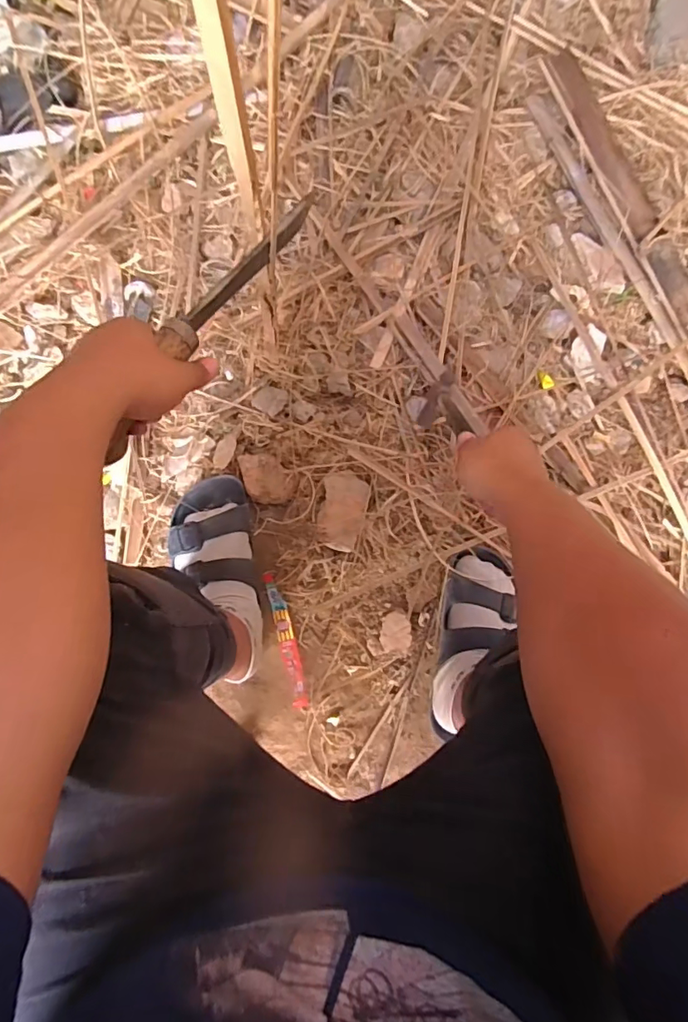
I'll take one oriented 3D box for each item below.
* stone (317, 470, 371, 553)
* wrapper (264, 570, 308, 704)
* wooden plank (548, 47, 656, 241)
[{"bbox_3d":[-0.001,-0.001,0.690,0.060,0.034,0.107,9,86,-5],"label":"stone"},{"bbox_3d":[-0.079,0.179,0.703,0.023,0.012,0.184,-13,88,-6],"label":"wrapper"},{"bbox_3d":[0.374,-0.527,0.732,0.056,0.026,0.286,-25,89,-6],"label":"wooden plank"}]

